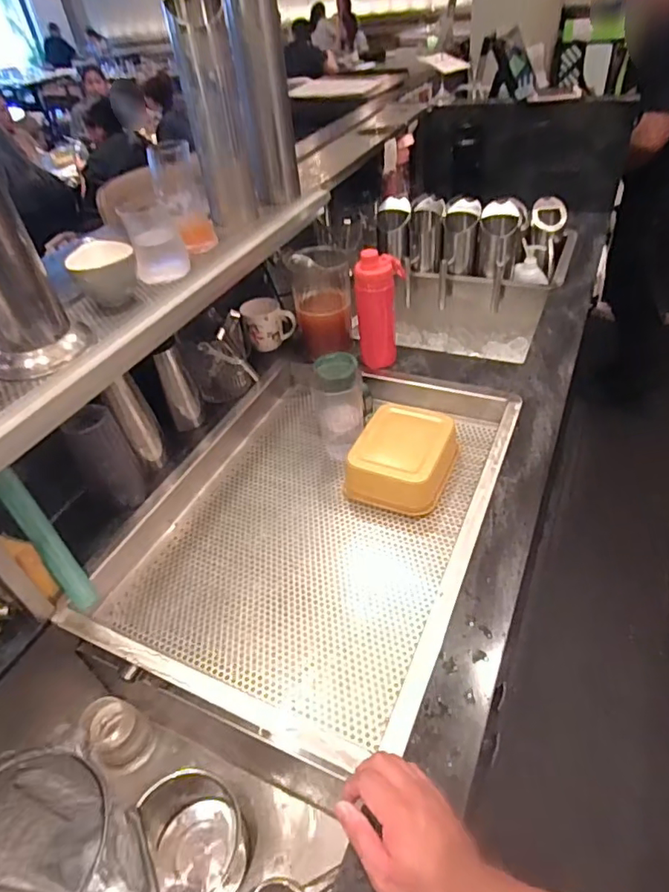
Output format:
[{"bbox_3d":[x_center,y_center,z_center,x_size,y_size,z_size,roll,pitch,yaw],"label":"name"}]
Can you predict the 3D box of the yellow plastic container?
[{"bbox_3d":[0.116,0.013,0.921,0.162,0.088,0.180,12,45,21],"label":"yellow plastic container"}]

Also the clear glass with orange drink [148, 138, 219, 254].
[{"bbox_3d":[-0.245,-0.399,0.870,0.079,0.155,0.076,-20,43,-14],"label":"clear glass with orange drink"}]

